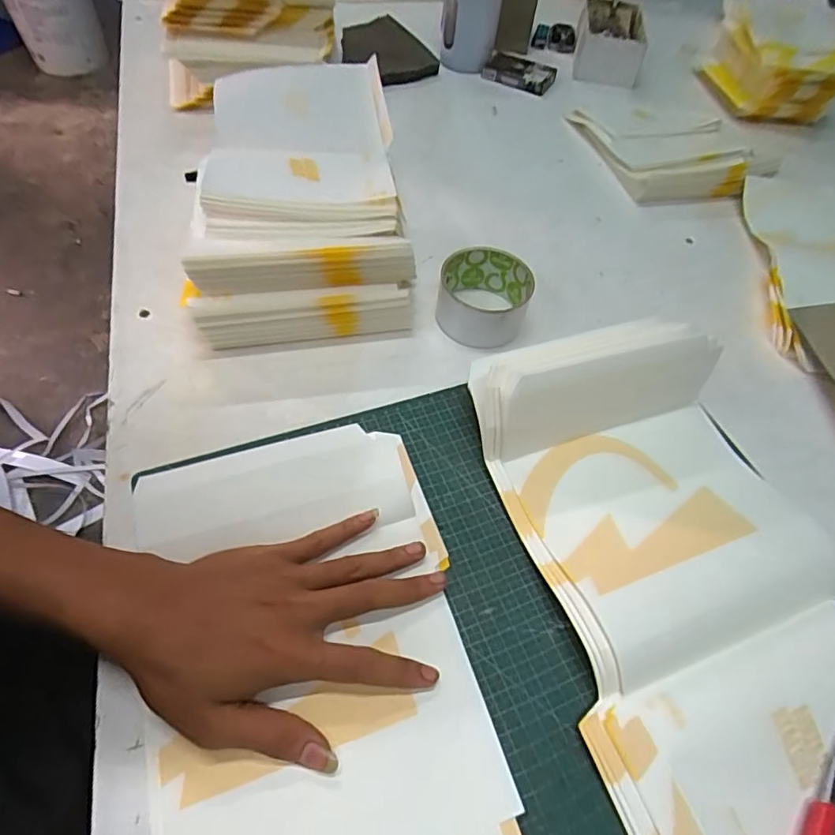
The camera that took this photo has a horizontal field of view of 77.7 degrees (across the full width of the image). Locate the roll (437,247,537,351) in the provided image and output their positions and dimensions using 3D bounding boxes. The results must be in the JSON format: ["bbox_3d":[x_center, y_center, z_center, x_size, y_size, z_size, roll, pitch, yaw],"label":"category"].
[{"bbox_3d":[0.059,-0.107,0.462,0.077,0.041,0.082,3,56,-4],"label":"roll"}]

